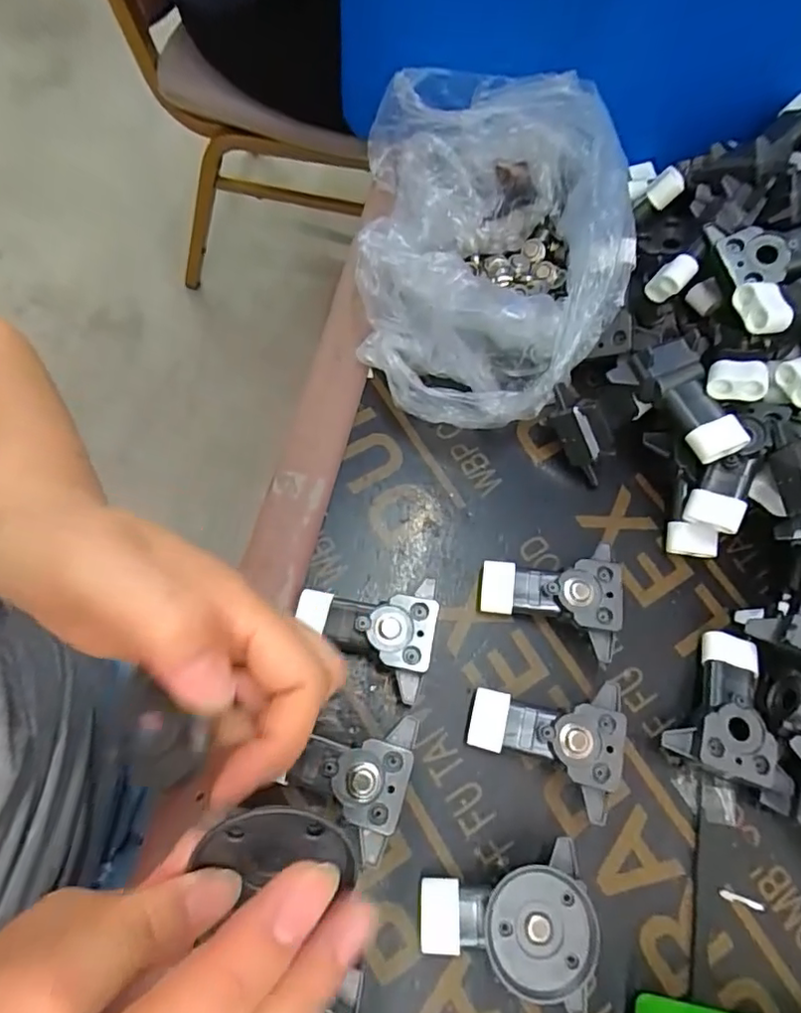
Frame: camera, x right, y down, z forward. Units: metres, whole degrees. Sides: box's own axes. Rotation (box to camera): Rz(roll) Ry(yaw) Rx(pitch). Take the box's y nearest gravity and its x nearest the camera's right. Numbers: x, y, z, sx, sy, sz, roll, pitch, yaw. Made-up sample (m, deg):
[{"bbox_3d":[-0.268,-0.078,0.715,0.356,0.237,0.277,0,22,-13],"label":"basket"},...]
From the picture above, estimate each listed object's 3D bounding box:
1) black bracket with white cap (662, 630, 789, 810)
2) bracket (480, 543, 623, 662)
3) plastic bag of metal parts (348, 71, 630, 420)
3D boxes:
[{"bbox_3d":[0.158,0.094,0.266,0.057,0.020,0.067,26,69,5],"label":"black bracket with white cap"},{"bbox_3d":[0.073,0.042,0.283,0.064,0.023,0.051,14,68,0],"label":"bracket"},{"bbox_3d":[0.052,-0.150,0.329,0.146,0.077,0.217,5,69,-3],"label":"plastic bag of metal parts"}]

